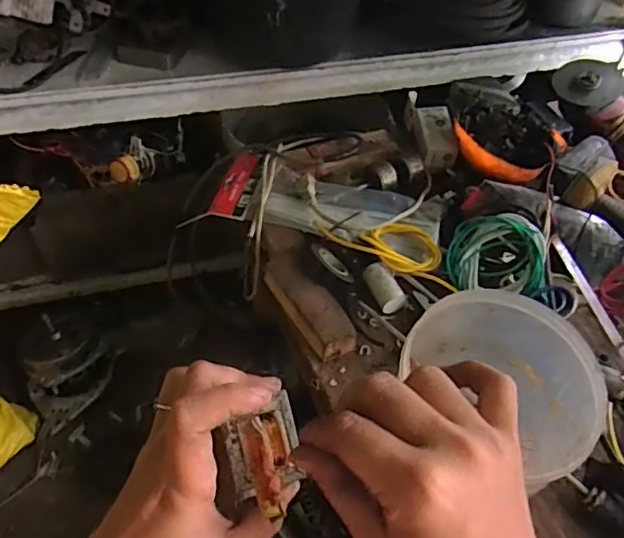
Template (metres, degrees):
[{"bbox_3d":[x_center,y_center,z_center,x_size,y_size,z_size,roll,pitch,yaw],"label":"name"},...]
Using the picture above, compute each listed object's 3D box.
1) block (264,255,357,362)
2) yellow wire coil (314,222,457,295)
[{"bbox_3d":[-0.003,0.037,0.598,0.044,0.030,0.132,-22,56,-21],"label":"block"},{"bbox_3d":[0.086,-0.028,0.626,0.160,0.025,0.064,14,51,7],"label":"yellow wire coil"}]

